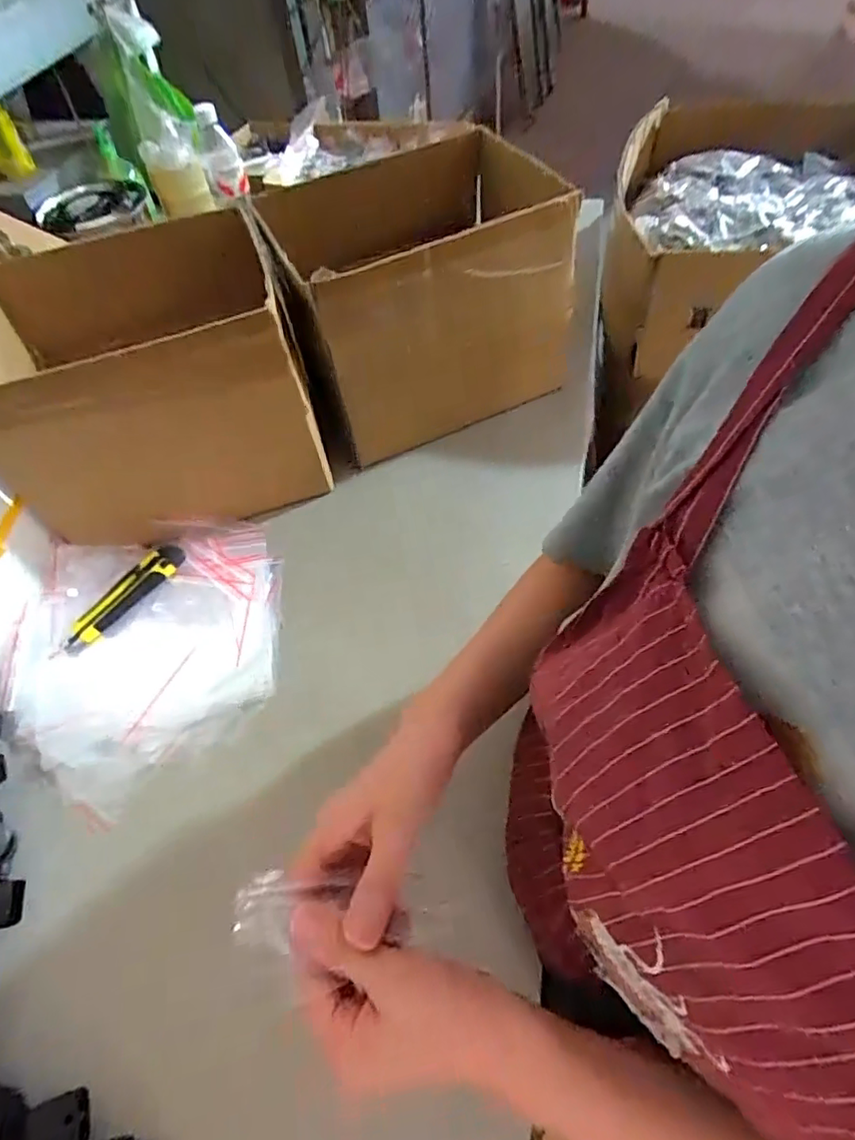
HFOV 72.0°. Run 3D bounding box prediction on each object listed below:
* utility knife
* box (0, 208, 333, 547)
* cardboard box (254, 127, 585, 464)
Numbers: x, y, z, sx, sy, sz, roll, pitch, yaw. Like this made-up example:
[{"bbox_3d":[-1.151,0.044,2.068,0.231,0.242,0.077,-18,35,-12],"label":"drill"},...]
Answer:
[{"bbox_3d":[-0.338,0.029,0.654,0.039,0.020,0.154,36,66,25],"label":"utility knife"},{"bbox_3d":[-0.333,-0.236,0.705,0.329,0.233,0.317,-19,56,-8],"label":"box"},{"bbox_3d":[-0.008,-0.374,0.772,0.320,0.249,0.312,-22,57,-9],"label":"cardboard box"}]

